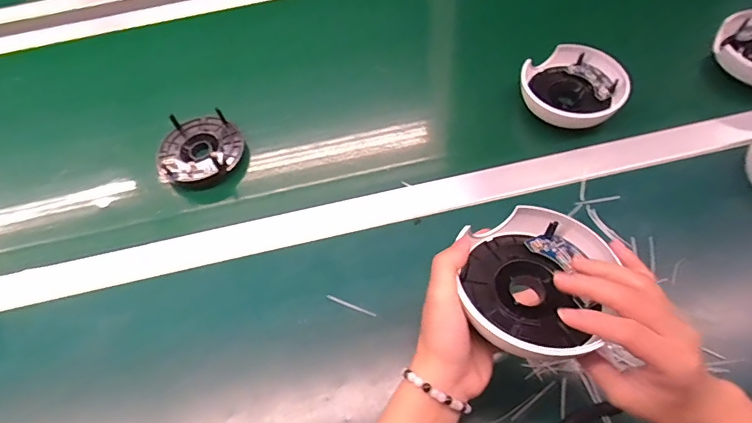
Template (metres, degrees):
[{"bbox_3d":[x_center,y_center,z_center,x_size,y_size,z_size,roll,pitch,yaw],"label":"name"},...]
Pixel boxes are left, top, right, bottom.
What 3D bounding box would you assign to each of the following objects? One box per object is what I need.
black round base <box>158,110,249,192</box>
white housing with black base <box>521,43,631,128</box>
[{"bbox_3d":[-0.210,-0.076,0.531,0.097,0.036,0.099,-2,59,3],"label":"black round base"},{"bbox_3d":[0.229,-0.144,0.521,0.113,0.040,0.112,4,60,6],"label":"white housing with black base"}]

